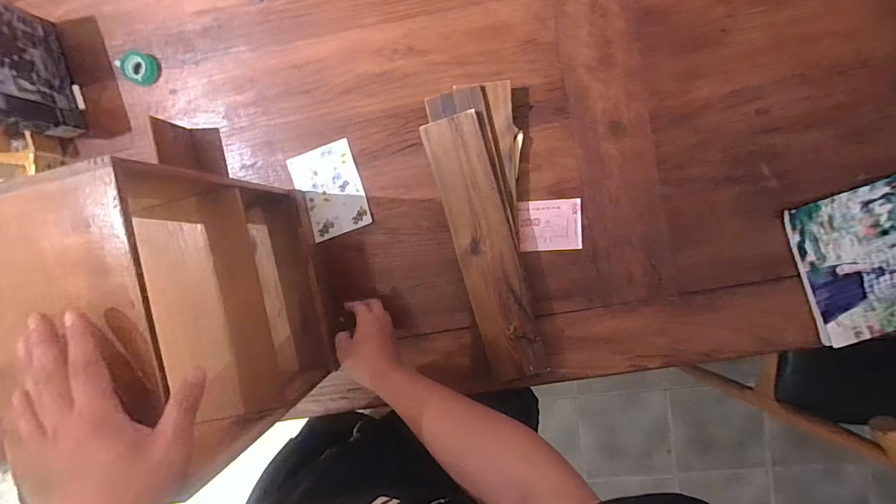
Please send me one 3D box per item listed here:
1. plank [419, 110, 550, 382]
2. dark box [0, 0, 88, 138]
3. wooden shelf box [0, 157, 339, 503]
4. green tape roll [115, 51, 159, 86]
[{"bbox_3d":[0.057,-0.001,0.604,0.088,0.016,0.397,-16,94,10],"label":"plank"},{"bbox_3d":[-0.667,-0.283,0.626,0.055,0.146,0.194,-14,92,7],"label":"dark box"},{"bbox_3d":[-0.298,0.070,0.513,0.152,0.339,0.294,-13,92,7],"label":"wooden shelf box"},{"bbox_3d":[-0.509,-0.304,0.677,0.054,0.014,0.055,0,93,6],"label":"green tape roll"}]

